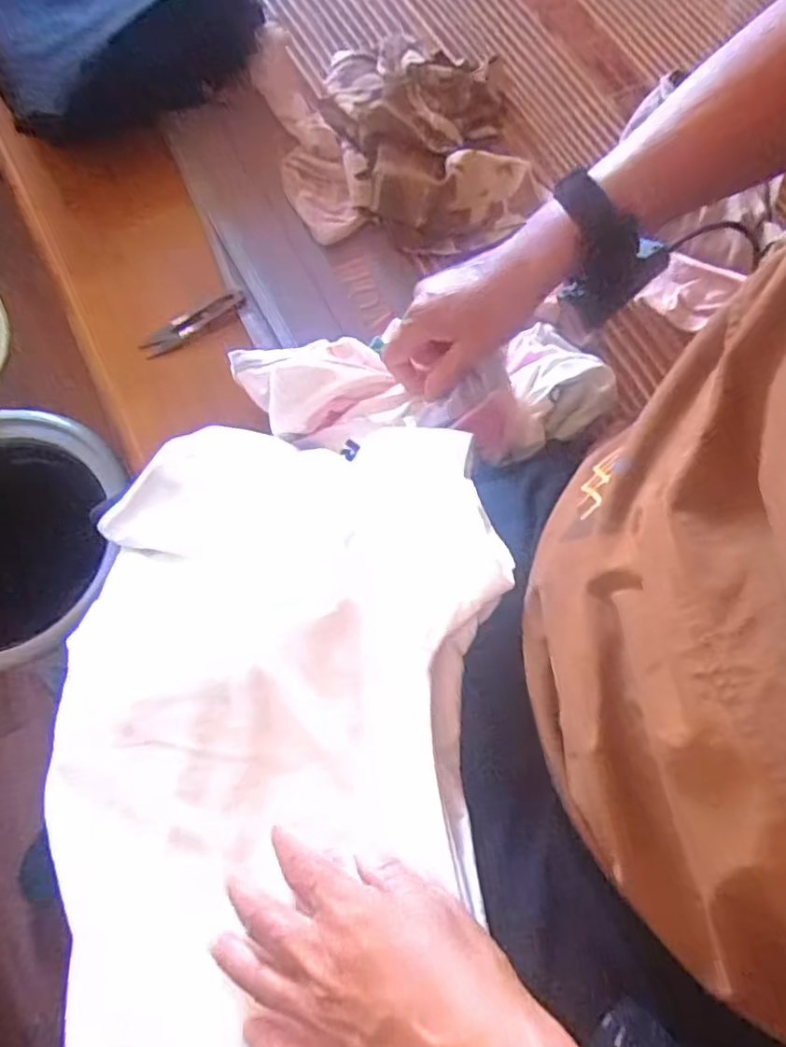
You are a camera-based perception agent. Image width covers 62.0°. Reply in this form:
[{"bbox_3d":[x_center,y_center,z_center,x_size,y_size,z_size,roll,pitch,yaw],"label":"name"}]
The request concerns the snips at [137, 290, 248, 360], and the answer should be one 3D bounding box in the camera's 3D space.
[{"bbox_3d":[-0.180,-0.181,0.588,0.100,0.009,0.023,-35,73,-13],"label":"snips"}]

